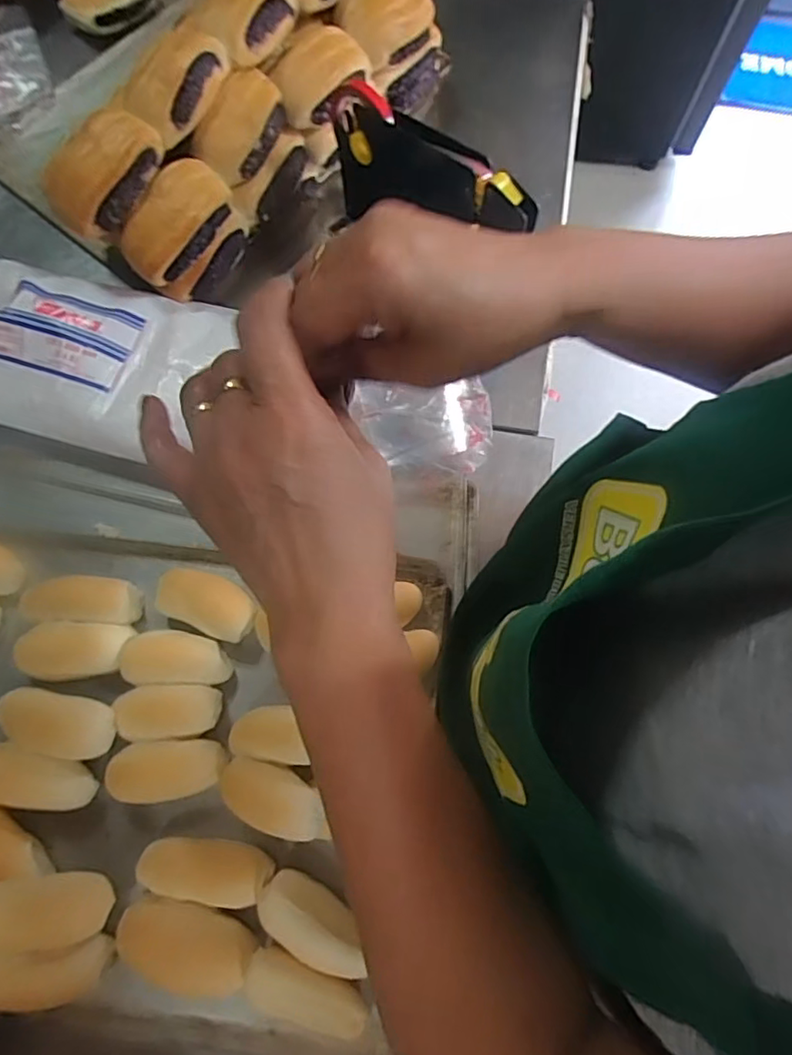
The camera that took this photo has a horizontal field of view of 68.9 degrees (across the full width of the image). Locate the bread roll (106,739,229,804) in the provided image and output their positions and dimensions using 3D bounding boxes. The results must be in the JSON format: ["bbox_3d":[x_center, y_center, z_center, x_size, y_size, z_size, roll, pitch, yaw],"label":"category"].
[{"bbox_3d":[-0.162,0.173,0.414,0.079,0.027,0.038,-3,72,0],"label":"bread roll"}]

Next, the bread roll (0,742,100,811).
[{"bbox_3d":[-0.257,0.176,0.411,0.085,0.041,0.039,9,72,4],"label":"bread roll"}]

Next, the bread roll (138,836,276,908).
[{"bbox_3d":[-0.129,0.233,0.394,0.085,0.023,0.035,10,72,4],"label":"bread roll"}]

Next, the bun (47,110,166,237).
[{"bbox_3d":[-0.248,-0.301,0.491,0.069,0.042,0.097,21,73,7],"label":"bun"}]

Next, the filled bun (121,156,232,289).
[{"bbox_3d":[-0.193,-0.268,0.512,0.060,0.046,0.109,36,85,-12],"label":"filled bun"}]

